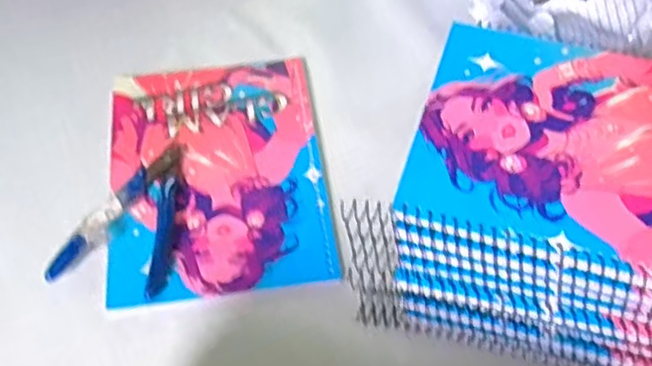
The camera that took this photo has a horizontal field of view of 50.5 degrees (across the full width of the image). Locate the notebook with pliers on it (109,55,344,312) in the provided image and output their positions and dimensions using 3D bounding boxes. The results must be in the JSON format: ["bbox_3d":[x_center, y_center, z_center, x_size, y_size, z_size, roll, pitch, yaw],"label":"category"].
[{"bbox_3d":[-0.075,-0.010,0.486,0.145,0.011,0.197,-6,55,-6],"label":"notebook with pliers on it"}]

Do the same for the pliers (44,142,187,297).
[{"bbox_3d":[-0.116,0.024,0.452,0.064,0.015,0.124,23,57,15],"label":"pliers"}]

